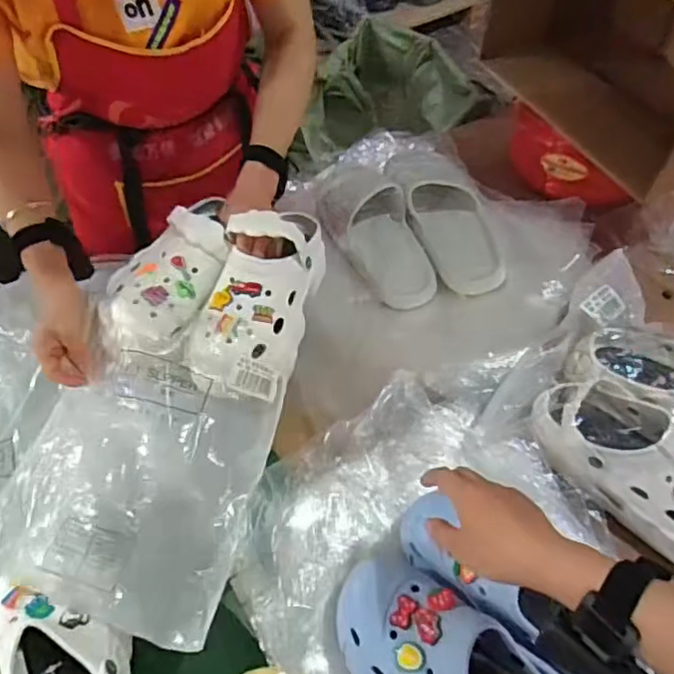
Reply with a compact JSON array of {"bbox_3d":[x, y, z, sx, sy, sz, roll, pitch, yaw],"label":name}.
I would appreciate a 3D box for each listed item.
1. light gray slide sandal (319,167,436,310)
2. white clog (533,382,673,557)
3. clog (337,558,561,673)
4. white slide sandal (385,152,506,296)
[{"bbox_3d":[0.053,-0.162,0.875,0.114,0.063,0.268,-14,55,-9],"label":"light gray slide sandal"},{"bbox_3d":[0.340,0.143,0.654,0.263,0.079,0.103,36,62,24],"label":"white clog"},{"bbox_3d":[0.101,0.293,0.535,0.231,0.084,0.107,30,60,19],"label":"clog"},{"bbox_3d":[0.158,-0.185,0.887,0.119,0.068,0.275,-10,54,-6],"label":"white slide sandal"}]

